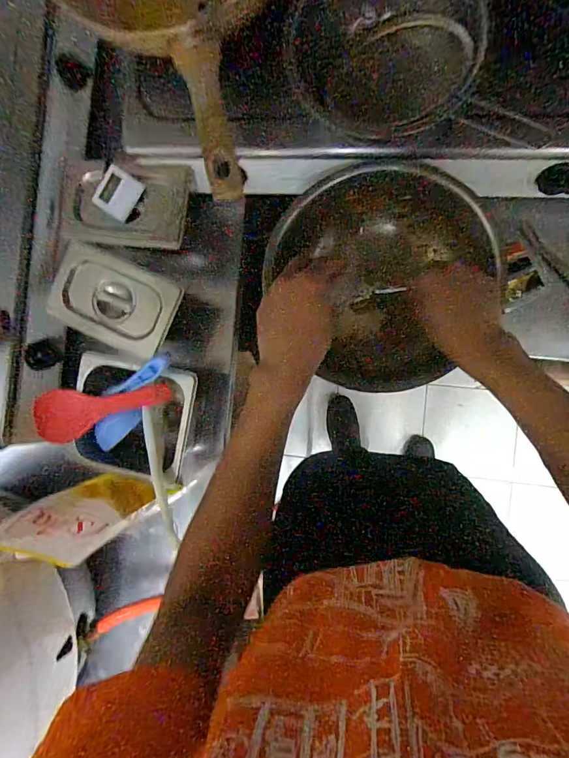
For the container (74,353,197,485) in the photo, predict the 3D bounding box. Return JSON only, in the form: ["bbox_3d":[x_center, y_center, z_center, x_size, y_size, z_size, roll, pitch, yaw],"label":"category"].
[{"bbox_3d":[-0.209,0.056,0.597,0.164,0.088,0.163,0,90,8],"label":"container"}]

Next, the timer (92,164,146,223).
[{"bbox_3d":[-0.228,-0.254,0.576,0.050,0.015,0.059,34,97,-24],"label":"timer"}]

